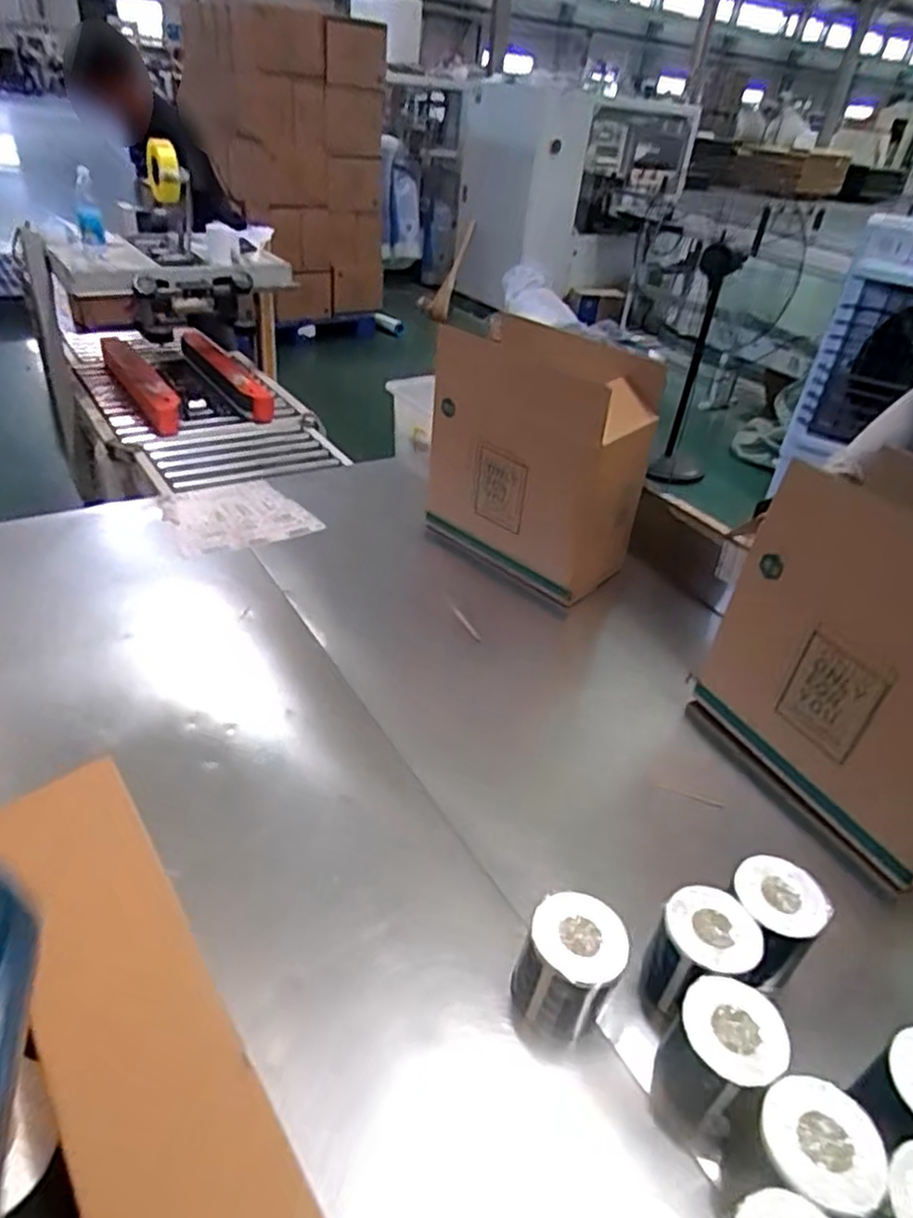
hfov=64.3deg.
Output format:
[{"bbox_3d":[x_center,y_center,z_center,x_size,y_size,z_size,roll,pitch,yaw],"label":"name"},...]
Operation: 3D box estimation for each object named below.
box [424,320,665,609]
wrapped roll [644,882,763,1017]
[{"bbox_3d":[0.157,-0.298,1.430,0.392,0.422,0.211,28,41,27],"label":"box"},{"bbox_3d":[0.250,0.362,0.756,0.092,0.112,0.100,4,36,-3],"label":"wrapped roll"}]

